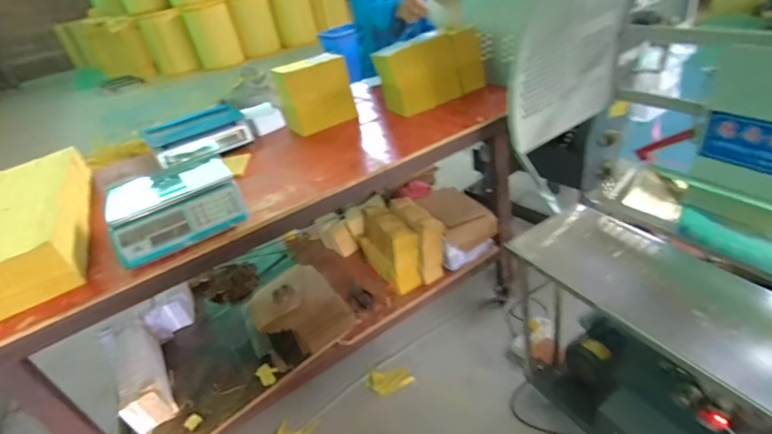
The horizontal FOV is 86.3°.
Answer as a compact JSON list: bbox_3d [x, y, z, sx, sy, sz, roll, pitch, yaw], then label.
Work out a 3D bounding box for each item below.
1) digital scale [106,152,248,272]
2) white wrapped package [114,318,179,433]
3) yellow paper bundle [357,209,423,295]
[{"bbox_3d":[-0.531,-0.035,1.039,0.292,0.116,0.277,-26,36,-21],"label":"digital scale"},{"bbox_3d":[-0.791,0.471,1.316,0.140,0.128,0.419,-31,38,-27],"label":"white wrapped package"},{"bbox_3d":[0.015,0.115,1.523,0.123,0.213,0.289,-24,35,-18],"label":"yellow paper bundle"}]

